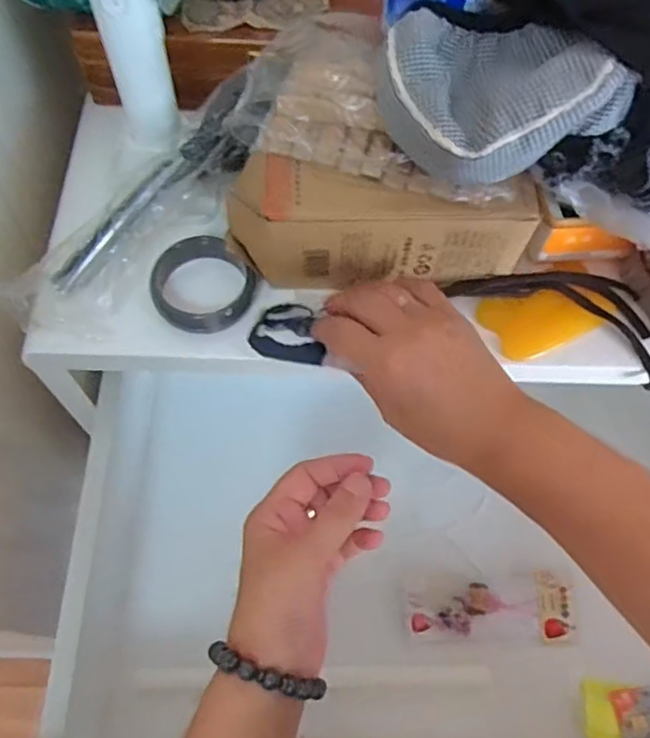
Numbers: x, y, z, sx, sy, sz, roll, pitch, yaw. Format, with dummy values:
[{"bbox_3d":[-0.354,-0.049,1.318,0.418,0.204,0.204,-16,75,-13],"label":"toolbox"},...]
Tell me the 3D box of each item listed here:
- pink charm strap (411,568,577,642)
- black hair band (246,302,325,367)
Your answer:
[{"bbox_3d":[0.133,0.193,0.506,0.132,0.004,0.050,-2,65,-3],"label":"pink charm strap"},{"bbox_3d":[-0.023,-0.024,0.413,0.048,0.016,0.049,1,65,-2],"label":"black hair band"}]

